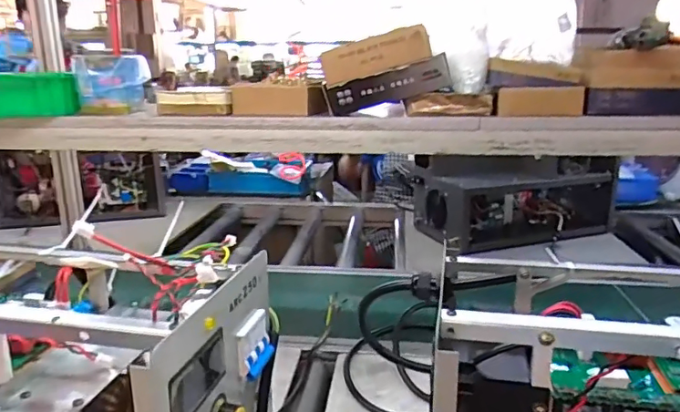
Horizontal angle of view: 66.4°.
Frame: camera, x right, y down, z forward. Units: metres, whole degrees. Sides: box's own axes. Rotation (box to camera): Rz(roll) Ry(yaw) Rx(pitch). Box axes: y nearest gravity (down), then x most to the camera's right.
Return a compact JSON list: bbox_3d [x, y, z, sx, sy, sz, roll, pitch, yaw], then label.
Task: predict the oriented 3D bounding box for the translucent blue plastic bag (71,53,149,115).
[{"bbox_3d":[-0.416,-0.224,0.958,0.092,0.101,0.102,1,15,7],"label":"translucent blue plastic bag"}]

